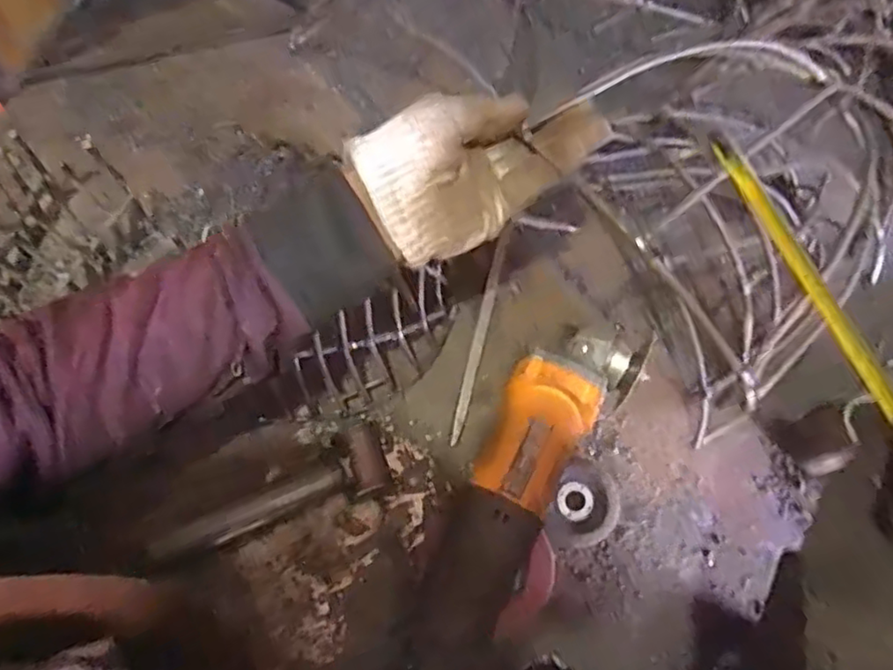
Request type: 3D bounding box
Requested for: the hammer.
[{"bbox_3d":[-0.129,0.125,0.476,0.173,0.033,0.047,-24,72,-9],"label":"hammer"}]

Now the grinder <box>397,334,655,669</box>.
[{"bbox_3d":[0.039,0.149,0.464,0.093,0.069,0.356,27,72,8],"label":"grinder"}]

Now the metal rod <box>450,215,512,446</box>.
[{"bbox_3d":[0.029,-0.003,0.550,0.011,0.012,0.201,14,70,4],"label":"metal rod"}]

